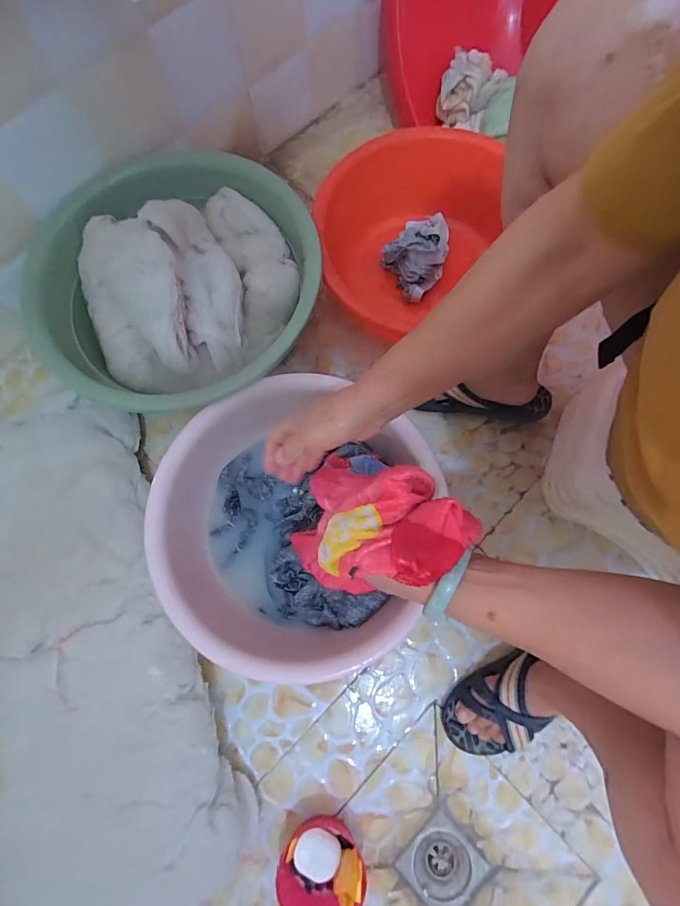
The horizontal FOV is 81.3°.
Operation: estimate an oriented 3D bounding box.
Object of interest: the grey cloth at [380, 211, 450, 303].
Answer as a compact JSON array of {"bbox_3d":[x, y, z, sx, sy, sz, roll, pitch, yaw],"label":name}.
[{"bbox_3d":[0.152,-0.387,0.752,0.113,0.072,0.173,28,78,8],"label":"grey cloth"}]

